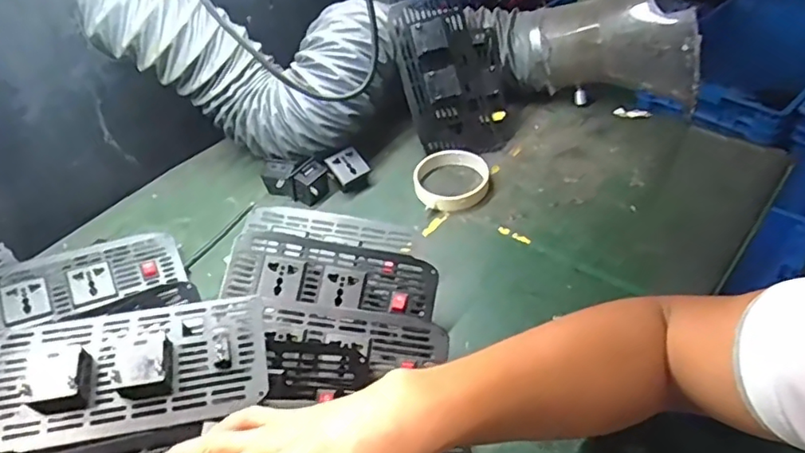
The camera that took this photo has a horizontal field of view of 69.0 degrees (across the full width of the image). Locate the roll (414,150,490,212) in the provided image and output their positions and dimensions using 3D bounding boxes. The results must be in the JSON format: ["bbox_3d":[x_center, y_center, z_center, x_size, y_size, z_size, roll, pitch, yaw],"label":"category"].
[{"bbox_3d":[0.057,-0.055,0.670,0.083,0.022,0.092,5,46,12],"label":"roll"}]

